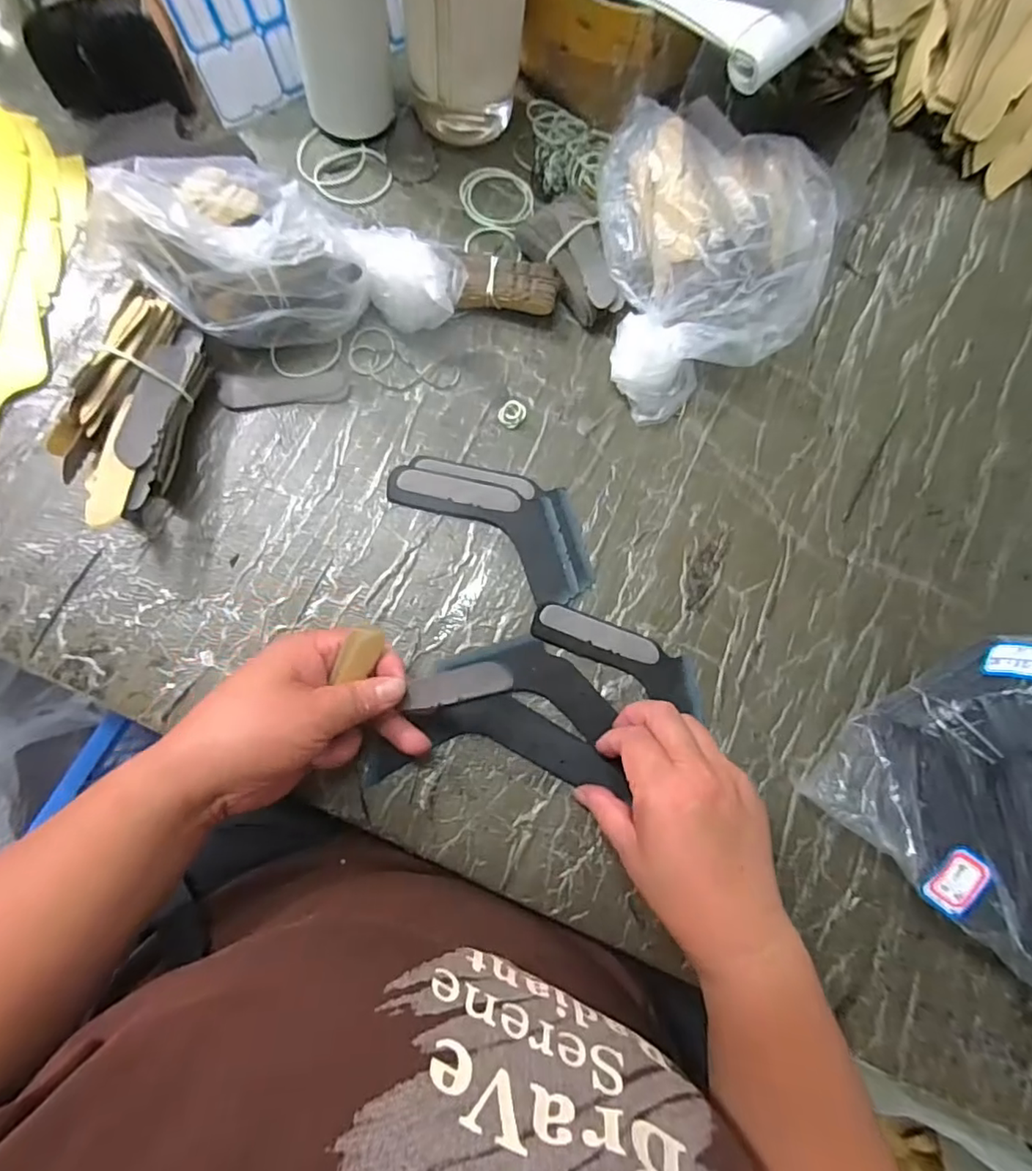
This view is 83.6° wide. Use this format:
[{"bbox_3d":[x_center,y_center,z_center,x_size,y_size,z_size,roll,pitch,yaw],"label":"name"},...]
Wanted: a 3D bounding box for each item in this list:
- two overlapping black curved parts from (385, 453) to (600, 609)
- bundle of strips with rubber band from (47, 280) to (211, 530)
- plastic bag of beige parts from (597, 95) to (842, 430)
[{"bbox_3d":[-0.008,-0.049,0.394,0.146,0.005,0.069,36,78,1],"label":"two overlapping black curved parts"},{"bbox_3d":[-0.233,-0.106,0.359,0.058,0.051,0.142,17,78,-3],"label":"bundle of strips with rubber band"},{"bbox_3d":[0.153,-0.237,0.409,0.179,0.074,0.212,-5,80,-7],"label":"plastic bag of beige parts"}]

